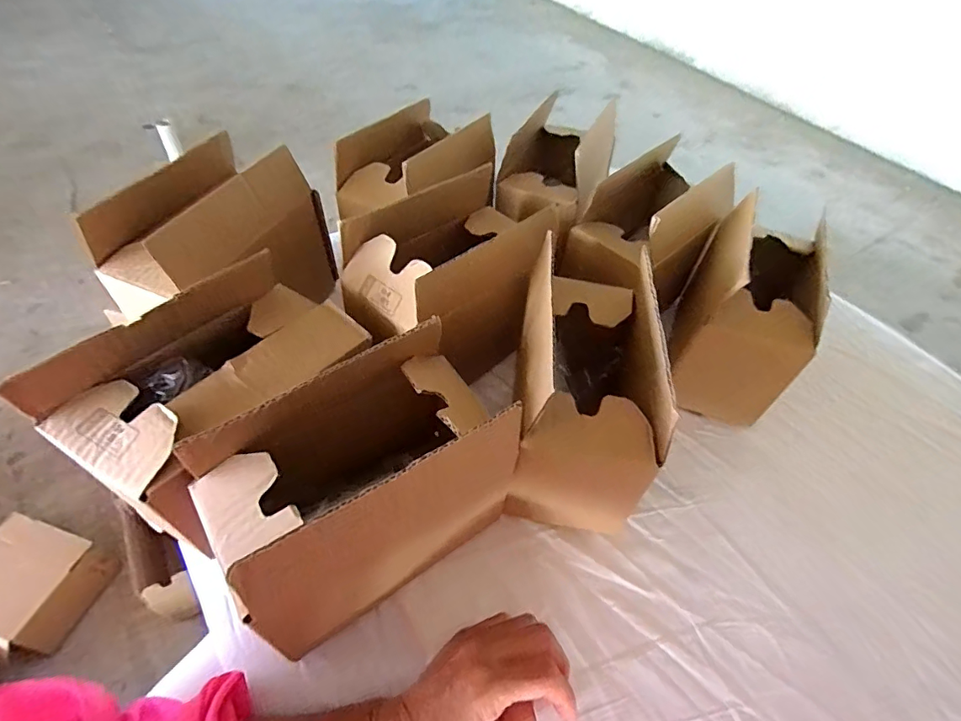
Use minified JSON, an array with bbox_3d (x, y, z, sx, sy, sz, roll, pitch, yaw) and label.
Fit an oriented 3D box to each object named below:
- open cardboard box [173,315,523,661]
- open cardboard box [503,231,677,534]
[{"bbox_3d":[-0.076,0.088,0.333,0.179,0.162,0.101,-27,58,-27],"label":"open cardboard box"},{"bbox_3d":[0.082,0.023,0.412,0.096,0.173,0.187,9,49,0],"label":"open cardboard box"}]

